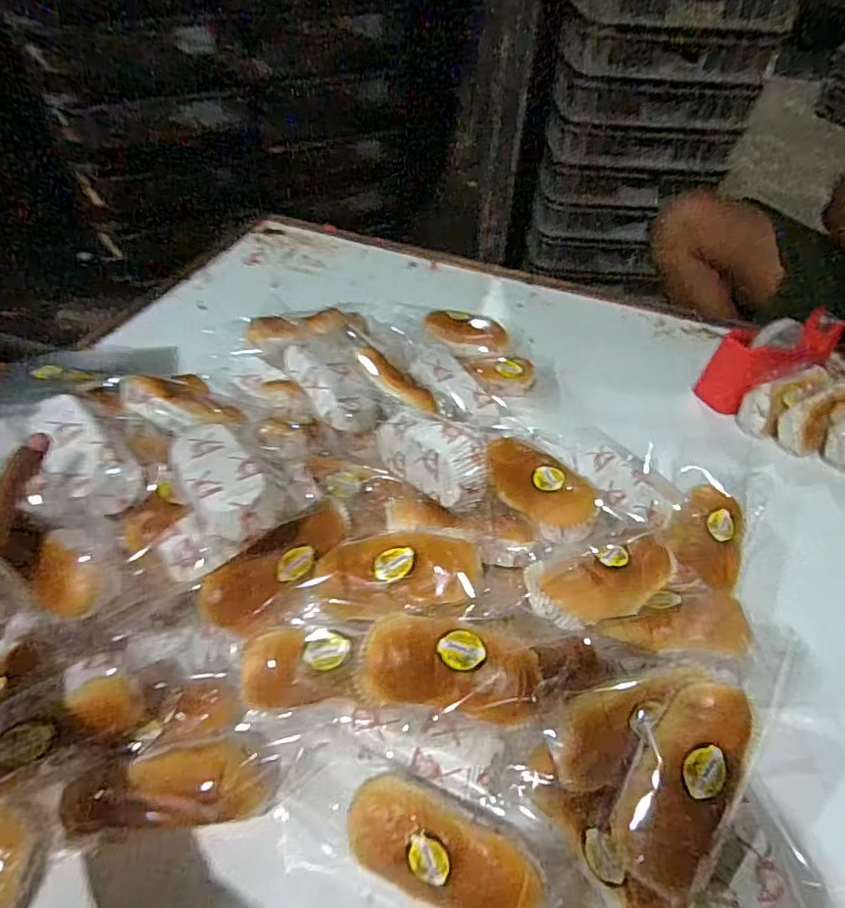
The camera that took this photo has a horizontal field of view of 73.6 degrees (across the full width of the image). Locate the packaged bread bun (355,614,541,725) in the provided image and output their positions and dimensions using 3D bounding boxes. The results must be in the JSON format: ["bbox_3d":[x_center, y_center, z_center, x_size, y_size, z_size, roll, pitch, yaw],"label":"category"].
[{"bbox_3d":[0.023,0.161,0.429,0.141,0.047,0.061,6,48,2],"label":"packaged bread bun"}]

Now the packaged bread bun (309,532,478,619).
[{"bbox_3d":[-0.022,0.098,0.478,0.139,0.038,0.082,-3,48,-7],"label":"packaged bread bun"}]

